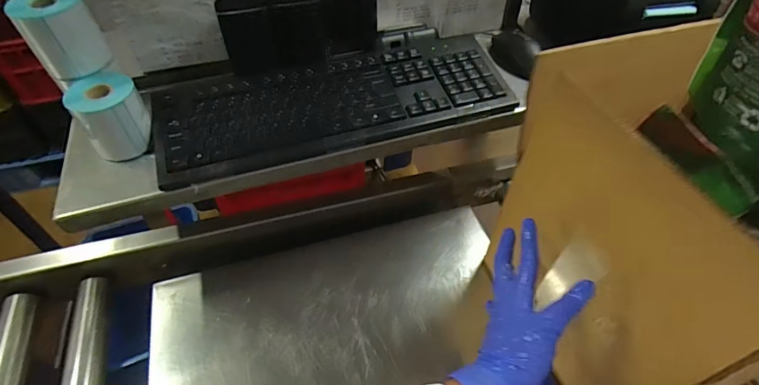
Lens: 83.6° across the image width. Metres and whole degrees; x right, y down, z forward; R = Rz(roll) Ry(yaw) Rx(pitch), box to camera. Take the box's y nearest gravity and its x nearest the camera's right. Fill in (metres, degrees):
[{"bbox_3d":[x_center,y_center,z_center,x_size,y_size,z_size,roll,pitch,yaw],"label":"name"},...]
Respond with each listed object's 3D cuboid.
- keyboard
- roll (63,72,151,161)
[{"bbox_3d":[-0.055,-0.125,0.551,0.444,0.032,0.162,-15,51,-13],"label":"keyboard"},{"bbox_3d":[-0.311,-0.089,0.499,0.072,0.078,0.067,0,49,0],"label":"roll"}]

